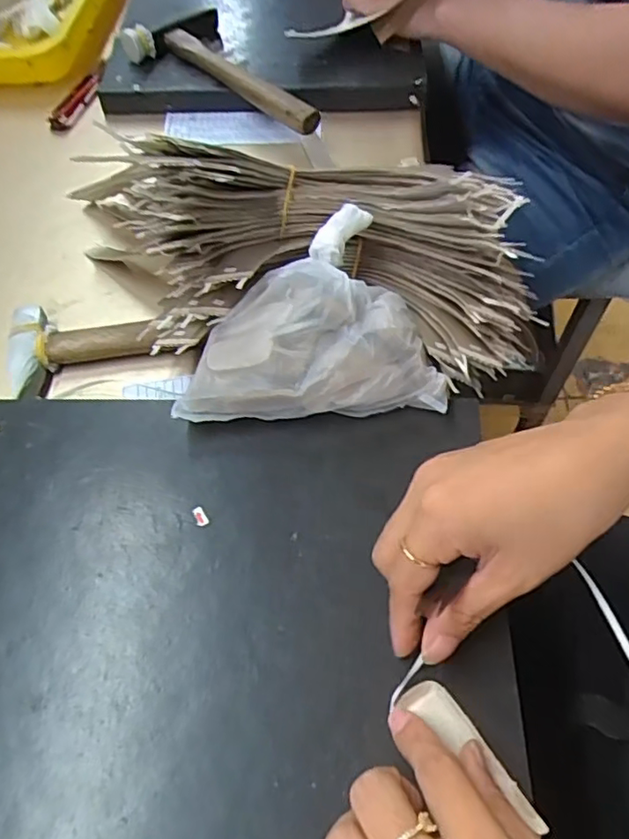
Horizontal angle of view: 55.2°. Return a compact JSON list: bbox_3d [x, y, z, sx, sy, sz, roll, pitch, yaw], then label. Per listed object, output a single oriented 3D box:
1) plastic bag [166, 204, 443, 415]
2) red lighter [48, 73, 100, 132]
[{"bbox_3d":[-0.002,-0.058,0.371,0.153,0.068,0.118,-3,60,1],"label":"plastic bag"},{"bbox_3d":[-0.226,-0.301,0.570,0.018,0.016,0.073,25,73,11],"label":"red lighter"}]

